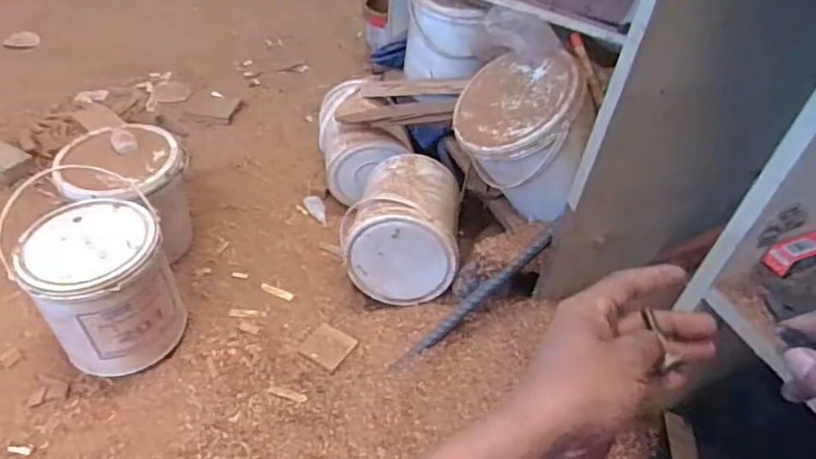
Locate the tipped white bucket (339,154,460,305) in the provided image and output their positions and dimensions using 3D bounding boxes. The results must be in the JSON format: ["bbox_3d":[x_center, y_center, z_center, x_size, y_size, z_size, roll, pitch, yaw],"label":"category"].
[{"bbox_3d":[-0.004,-0.020,0.945,0.177,0.153,0.223,6,43,2],"label":"tipped white bucket"}]

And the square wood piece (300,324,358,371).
[{"bbox_3d":[-0.123,0.181,0.881,0.071,0.007,0.065,26,47,22],"label":"square wood piece"}]

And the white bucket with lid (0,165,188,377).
[{"bbox_3d":[-0.430,0.089,0.826,0.167,0.216,0.174,2,43,-2],"label":"white bucket with lid"}]

